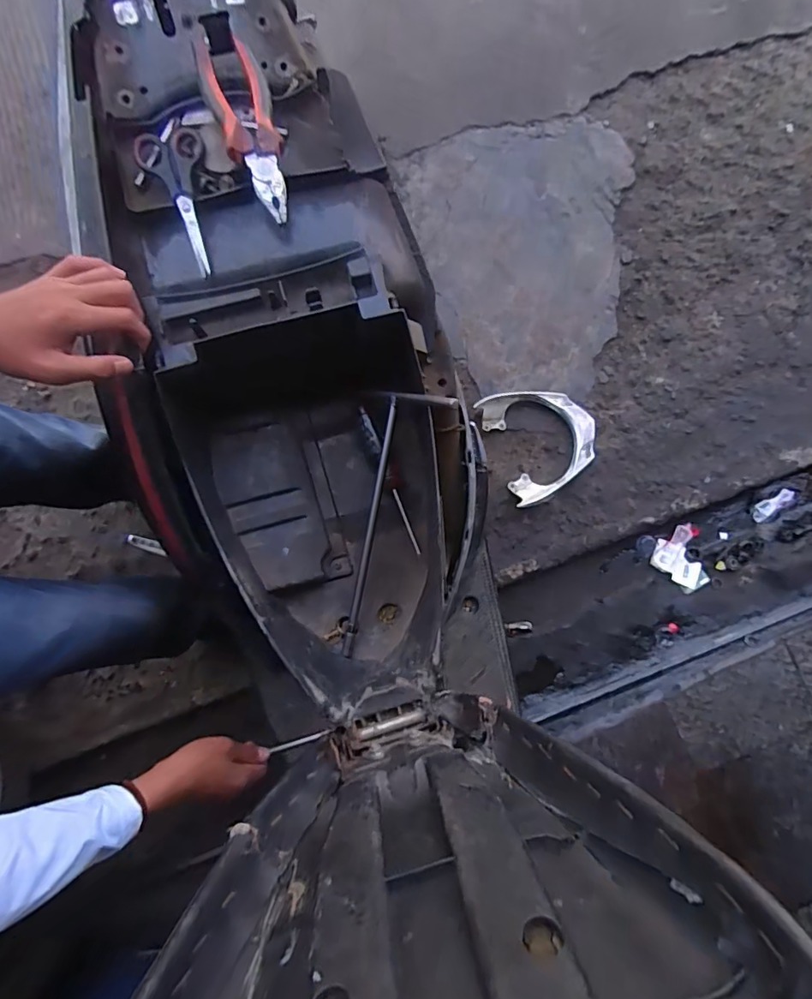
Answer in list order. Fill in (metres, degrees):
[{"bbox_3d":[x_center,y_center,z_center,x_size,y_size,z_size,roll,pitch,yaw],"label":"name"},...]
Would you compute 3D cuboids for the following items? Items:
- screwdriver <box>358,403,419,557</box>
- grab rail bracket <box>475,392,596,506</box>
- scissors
[{"bbox_3d":[-0.017,-0.023,0.596,0.018,0.020,0.178,-22,93,-3],"label":"screwdriver"},{"bbox_3d":[0.325,-0.146,1.199,0.253,0.052,0.271,-23,80,-3],"label":"grab rail bracket"},{"bbox_3d":[-0.204,-0.277,0.471,0.058,0.015,0.137,-18,89,-11],"label":"scissors"}]

